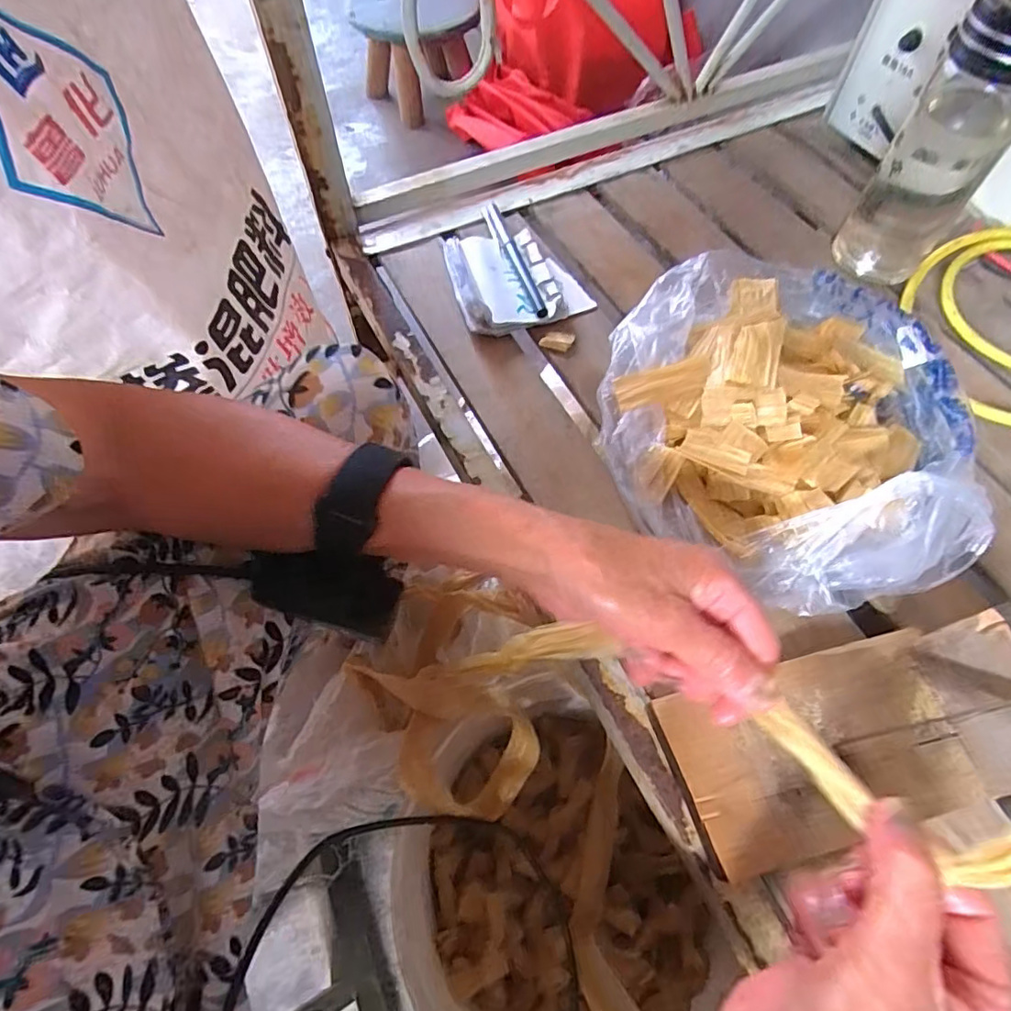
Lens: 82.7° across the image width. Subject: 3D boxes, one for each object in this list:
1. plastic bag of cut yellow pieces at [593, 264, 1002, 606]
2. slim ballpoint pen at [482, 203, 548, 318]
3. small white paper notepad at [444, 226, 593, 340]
[{"bbox_3d":[0.179,-0.074,0.374,0.216,0.075,0.266,15,63,7],"label":"plastic bag of cut yellow pieces"},{"bbox_3d":[0.008,-0.204,0.475,0.014,0.009,0.142,-16,64,-10],"label":"slim ballpoint pen"},{"bbox_3d":[0.009,-0.187,0.464,0.101,0.021,0.107,-12,63,-7],"label":"small white paper notepad"}]

